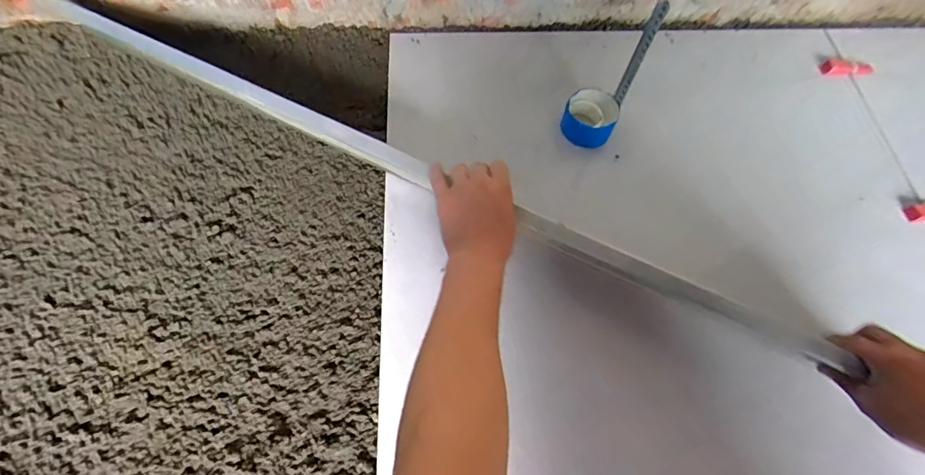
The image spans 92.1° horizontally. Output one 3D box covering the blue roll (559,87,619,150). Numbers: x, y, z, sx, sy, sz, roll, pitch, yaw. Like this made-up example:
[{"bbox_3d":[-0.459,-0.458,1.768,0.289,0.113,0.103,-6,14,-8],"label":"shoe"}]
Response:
[{"bbox_3d":[0.184,-0.173,0.642,0.070,0.045,0.075,1,64,-2],"label":"blue roll"}]

